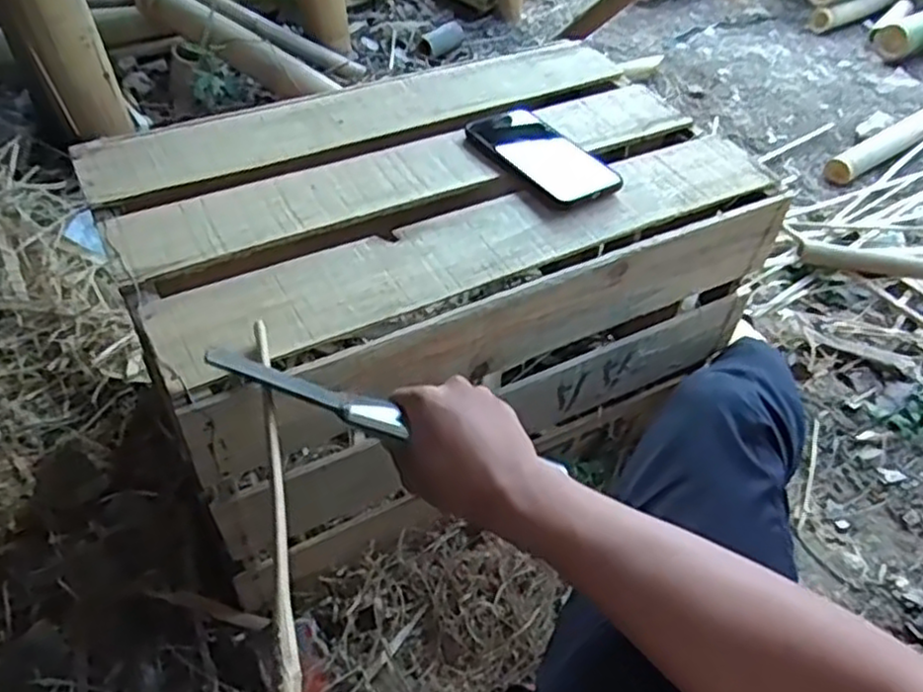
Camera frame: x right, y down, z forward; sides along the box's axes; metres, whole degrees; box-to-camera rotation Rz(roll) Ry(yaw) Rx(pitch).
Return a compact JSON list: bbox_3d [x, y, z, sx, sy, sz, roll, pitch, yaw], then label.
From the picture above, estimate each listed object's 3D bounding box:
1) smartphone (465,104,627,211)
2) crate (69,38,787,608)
[{"bbox_3d":[0.076,-0.184,0.699,0.082,0.009,0.156,-27,54,-27],"label":"smartphone"},{"bbox_3d":[-0.028,-0.055,0.797,0.576,0.328,0.362,-22,49,-21],"label":"crate"}]

